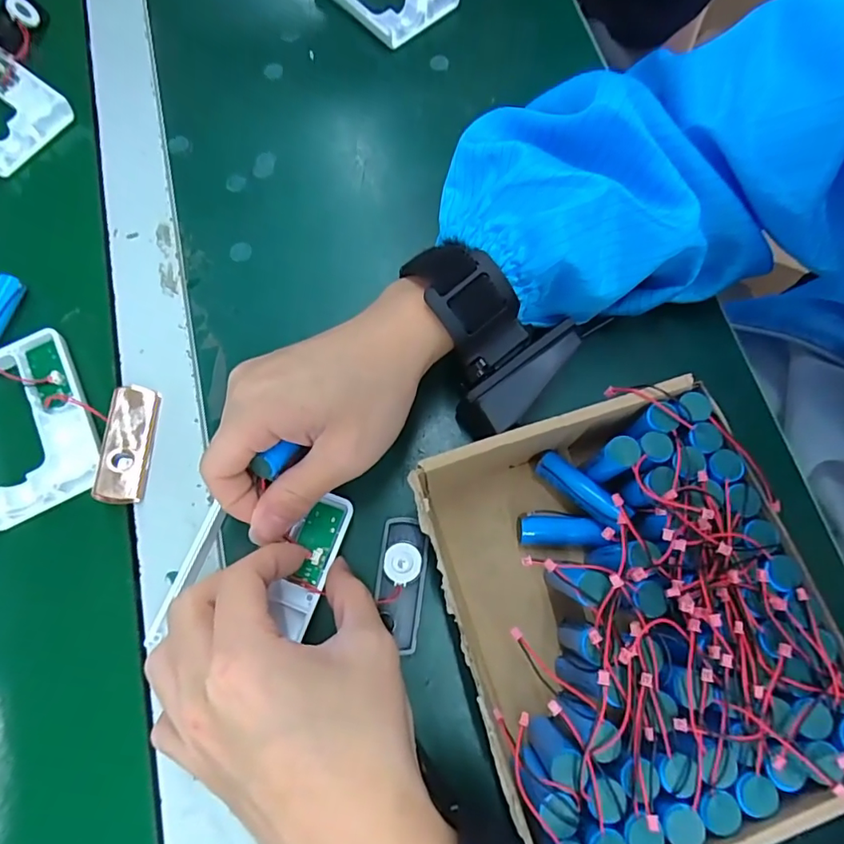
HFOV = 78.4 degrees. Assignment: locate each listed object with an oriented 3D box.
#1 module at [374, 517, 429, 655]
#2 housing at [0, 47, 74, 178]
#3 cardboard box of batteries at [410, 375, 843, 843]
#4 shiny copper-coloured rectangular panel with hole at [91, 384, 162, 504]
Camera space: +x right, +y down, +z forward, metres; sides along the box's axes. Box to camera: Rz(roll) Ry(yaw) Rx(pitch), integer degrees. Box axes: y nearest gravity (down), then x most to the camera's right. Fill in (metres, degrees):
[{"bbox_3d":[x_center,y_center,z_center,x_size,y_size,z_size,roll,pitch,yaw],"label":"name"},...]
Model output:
[{"bbox_3d":[-0.011,0.078,0.252,0.023,0.004,0.060,8,73,2],"label":"module"},{"bbox_3d":[-0.294,-0.216,0.348,0.101,0.014,0.069,37,77,12],"label":"housing"},{"bbox_3d":[0.084,0.078,0.222,0.135,0.062,0.161,-17,73,-5],"label":"cardboard box of batteries"},{"bbox_3d":[-0.155,0.011,0.273,0.021,0.012,0.062,2,72,0],"label":"shiny copper-coloured rectangular panel with hole"}]

